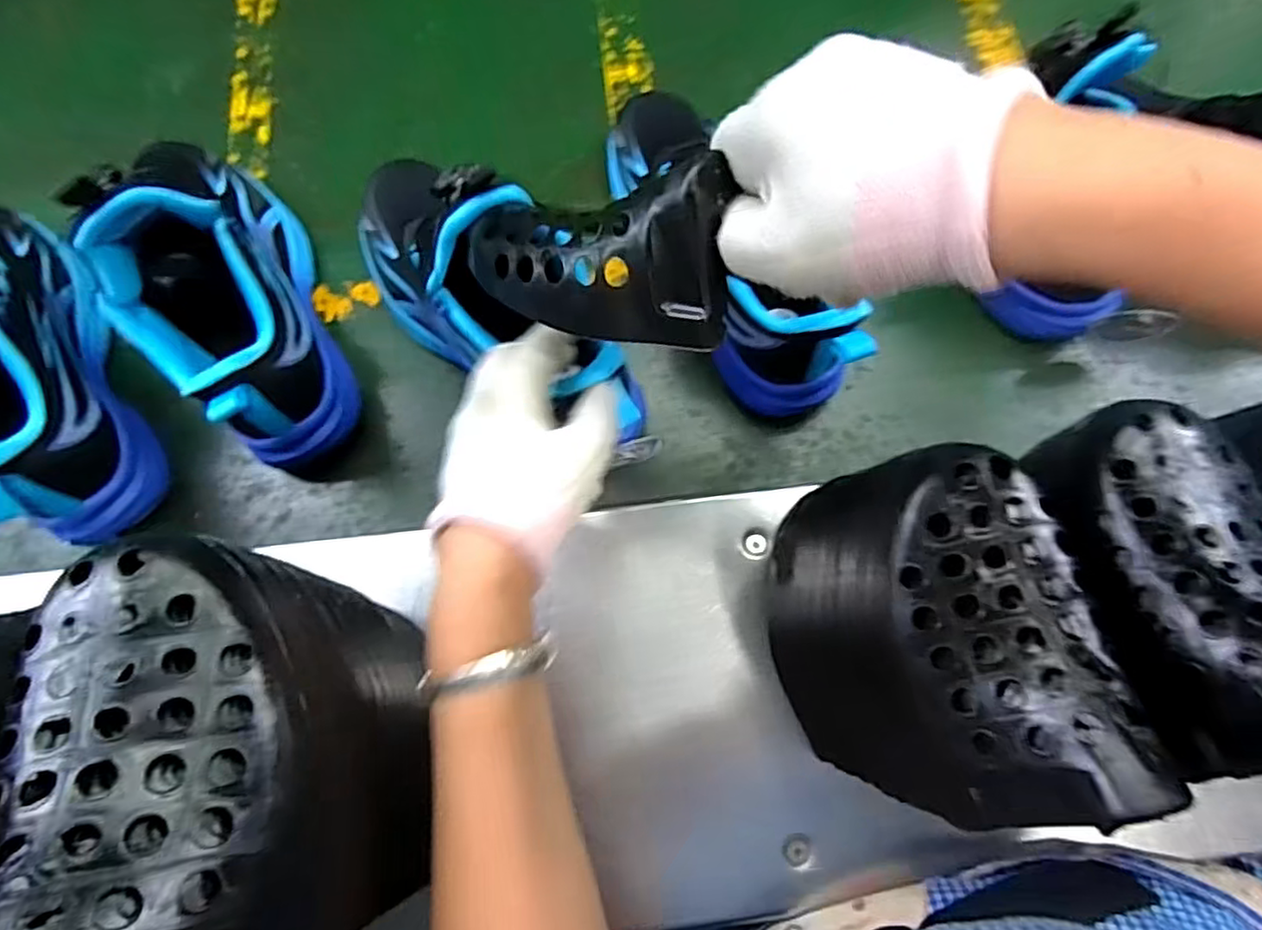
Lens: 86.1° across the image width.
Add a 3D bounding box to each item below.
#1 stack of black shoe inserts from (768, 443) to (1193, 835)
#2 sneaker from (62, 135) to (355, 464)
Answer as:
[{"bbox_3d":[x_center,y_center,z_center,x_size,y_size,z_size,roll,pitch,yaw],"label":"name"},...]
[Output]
[{"bbox_3d":[0.131,0.075,0.312,0.085,0.162,0.141,-5,77,-3],"label":"stack of black shoe inserts"},{"bbox_3d":[-0.256,-0.121,0.414,0.084,0.165,0.231,-22,78,-7],"label":"sneaker"}]

